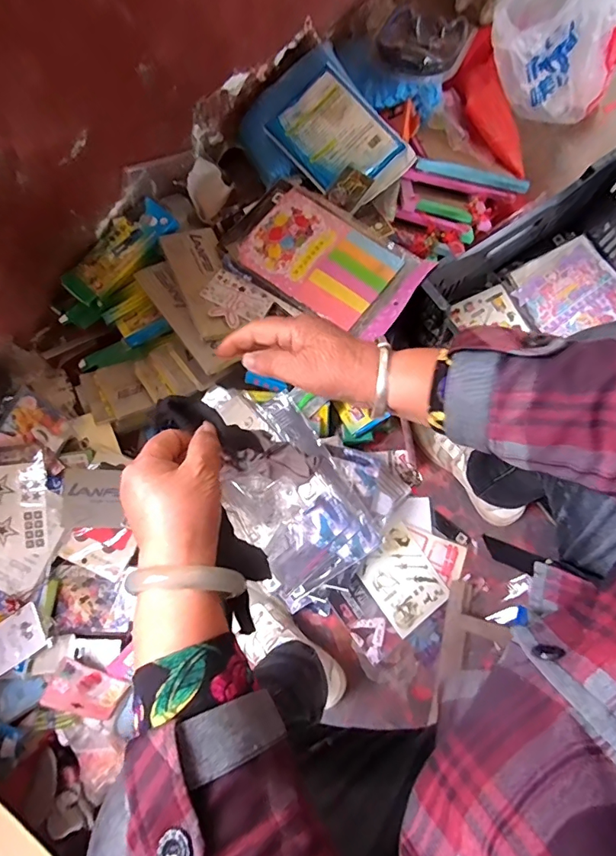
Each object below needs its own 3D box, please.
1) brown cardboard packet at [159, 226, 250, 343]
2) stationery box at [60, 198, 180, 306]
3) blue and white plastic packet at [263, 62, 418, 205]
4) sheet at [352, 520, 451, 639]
[{"bbox_3d":[-0.160,-0.228,0.715,0.082,0.012,0.214,-16,67,-17],"label":"brown cardboard packet"},{"bbox_3d":[-0.309,-0.290,0.757,0.075,0.016,0.201,41,82,9],"label":"stationery box"},{"bbox_3d":[0.052,-0.470,0.755,0.152,0.037,0.219,-39,80,-7],"label":"blue and white plastic packet"},{"bbox_3d":[0.149,0.239,0.731,0.110,0.005,0.135,-33,81,-17],"label":"sheet"}]

